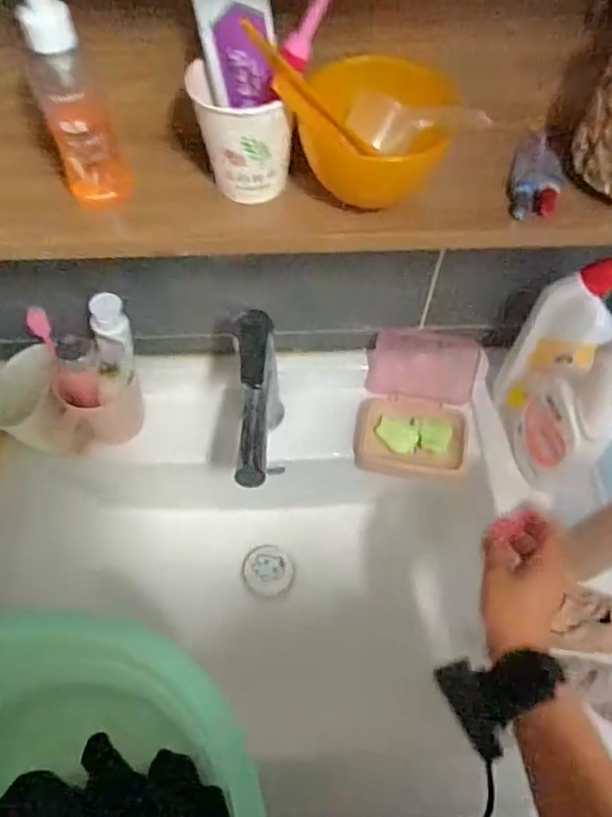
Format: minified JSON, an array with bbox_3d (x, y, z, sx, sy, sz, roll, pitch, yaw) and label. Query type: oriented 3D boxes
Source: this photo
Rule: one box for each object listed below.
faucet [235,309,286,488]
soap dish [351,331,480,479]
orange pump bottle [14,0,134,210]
[{"bbox_3d":[-0.048,0.019,0.631,0.038,0.181,0.160,-1,61,-1],"label":"faucet"},{"bbox_3d":[0.133,-0.004,0.711,0.136,0.078,0.154,9,62,5],"label":"soap dish"},{"bbox_3d":[-0.148,-0.200,0.376,0.039,0.152,0.043,-19,63,-10],"label":"orange pump bottle"}]

